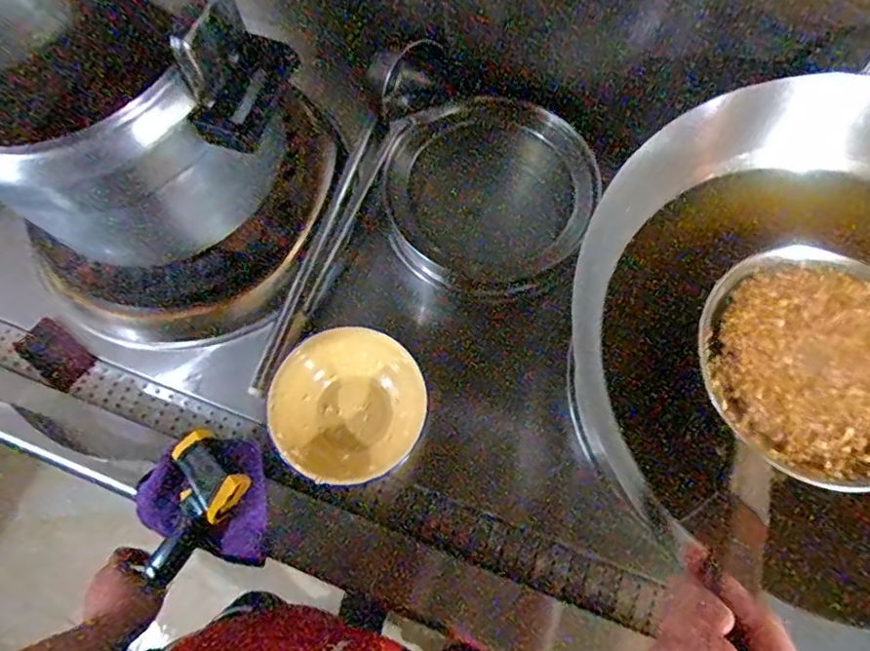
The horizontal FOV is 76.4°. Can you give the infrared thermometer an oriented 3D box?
[{"bbox_3d":[-0.281,0.199,0.618,0.089,0.044,0.144,40,85,-2],"label":"infrared thermometer"}]

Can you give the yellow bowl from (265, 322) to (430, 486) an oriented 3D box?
[{"bbox_3d":[-0.105,0.104,0.694,0.184,0.073,0.183,0,69,0],"label":"yellow bowl"}]

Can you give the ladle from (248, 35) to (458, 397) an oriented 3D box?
[{"bbox_3d":[-0.121,-0.163,0.738,0.079,0.127,0.514,26,71,10],"label":"ladle"}]

